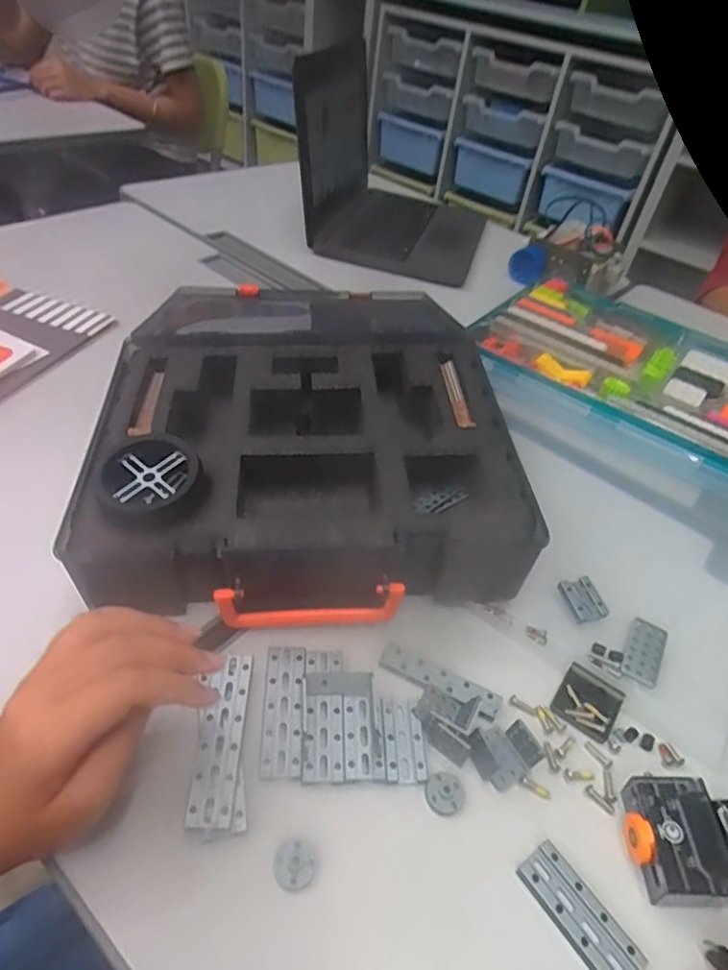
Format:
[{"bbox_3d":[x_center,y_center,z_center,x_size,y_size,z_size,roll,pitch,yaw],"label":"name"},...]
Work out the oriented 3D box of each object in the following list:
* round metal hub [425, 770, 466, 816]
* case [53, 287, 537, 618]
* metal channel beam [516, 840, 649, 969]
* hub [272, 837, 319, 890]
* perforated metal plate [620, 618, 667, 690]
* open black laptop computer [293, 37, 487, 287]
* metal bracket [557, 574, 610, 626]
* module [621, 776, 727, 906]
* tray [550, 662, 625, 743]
[{"bbox_3d":[0.046,0.173,0.322,0.023,0.004,0.022,3,45,-3],"label":"round metal hub"},{"bbox_3d":[-0.050,-0.041,0.465,0.300,0.084,0.310,-3,45,-9],"label":"case"},{"bbox_3d":[0.109,0.216,0.288,0.026,0.005,0.063,-25,52,-28],"label":"metal channel beam"},{"bbox_3d":[-0.035,0.194,0.292,0.022,0.008,0.022,3,45,-3],"label":"hub"},{"bbox_3d":[0.196,0.117,0.401,0.025,0.006,0.049,24,47,17],"label":"perforated metal plate"},{"bbox_3d":[0.059,-0.478,0.836,0.256,0.216,0.302,16,44,7],"label":"open black laptop computer"},{"bbox_3d":[0.161,0.084,0.421,0.025,0.008,0.033,-11,47,-17],"label":"metal bracket"},{"bbox_3d":[0.178,0.192,0.309,0.068,0.022,0.055,5,45,-1],"label":"module"},{"bbox_3d":[0.146,0.141,0.373,0.037,0.005,0.042,30,49,22],"label":"tray"}]

